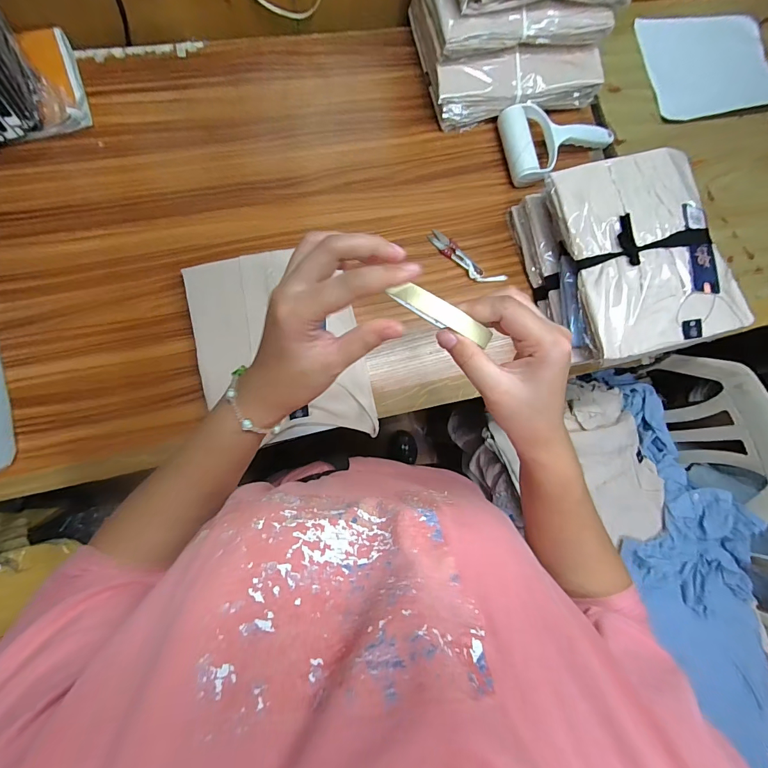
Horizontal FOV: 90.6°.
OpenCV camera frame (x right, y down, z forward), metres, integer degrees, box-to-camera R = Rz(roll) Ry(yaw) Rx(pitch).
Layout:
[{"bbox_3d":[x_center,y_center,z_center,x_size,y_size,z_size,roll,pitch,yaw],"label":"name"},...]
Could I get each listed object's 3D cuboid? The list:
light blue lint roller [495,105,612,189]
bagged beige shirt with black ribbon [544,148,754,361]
[{"bbox_3d":[0.279,-0.383,0.599,0.185,0.039,0.120,-14,84,-8],"label":"light blue lint roller"},{"bbox_3d":[0.337,-0.171,0.486,0.192,0.032,0.249,-14,84,-8],"label":"bagged beige shirt with black ribbon"}]

